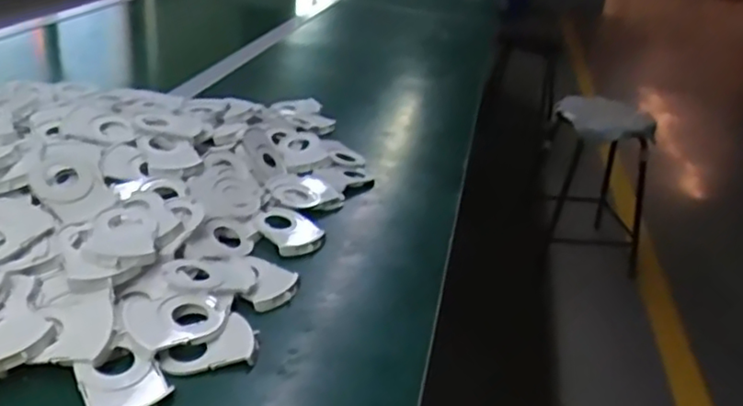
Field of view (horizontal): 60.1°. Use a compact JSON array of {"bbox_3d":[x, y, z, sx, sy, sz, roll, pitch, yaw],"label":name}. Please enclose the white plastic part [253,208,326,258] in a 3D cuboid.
[{"bbox_3d":[-0.086,0.027,0.668,0.056,0.017,0.078,-20,37,-40],"label":"white plastic part"}]

